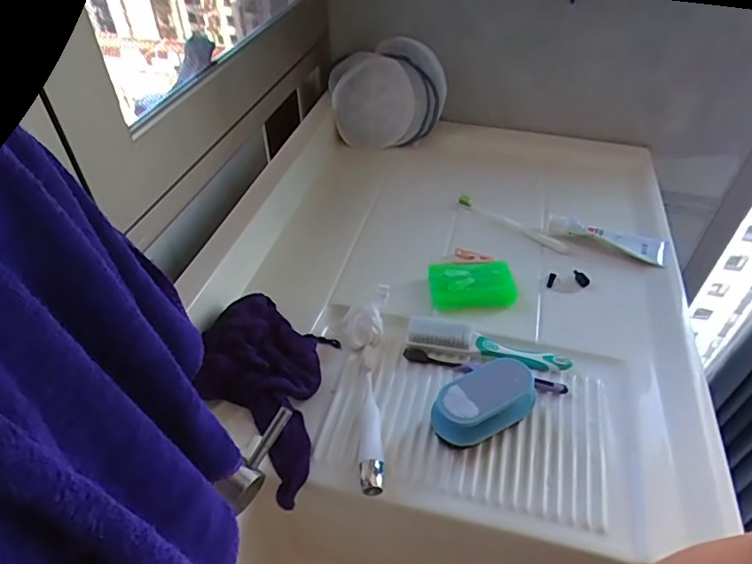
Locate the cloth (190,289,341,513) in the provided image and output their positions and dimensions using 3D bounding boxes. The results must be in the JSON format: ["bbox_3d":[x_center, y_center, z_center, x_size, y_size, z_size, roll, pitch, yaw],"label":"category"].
[{"bbox_3d":[-0.130,0.107,0.550,0.145,0.075,0.221,6,44,6],"label":"cloth"}]

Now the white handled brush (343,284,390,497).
[{"bbox_3d":[-0.015,0.108,0.553,0.056,0.046,0.235,2,44,2],"label":"white handled brush"}]

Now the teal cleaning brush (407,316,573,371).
[{"bbox_3d":[0.129,0.071,0.589,0.183,0.024,0.033,10,45,10],"label":"teal cleaning brush"}]

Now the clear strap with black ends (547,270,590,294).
[{"bbox_3d":[0.255,-0.001,0.675,0.051,0.014,0.028,-4,44,-5],"label":"clear strap with black ends"}]

